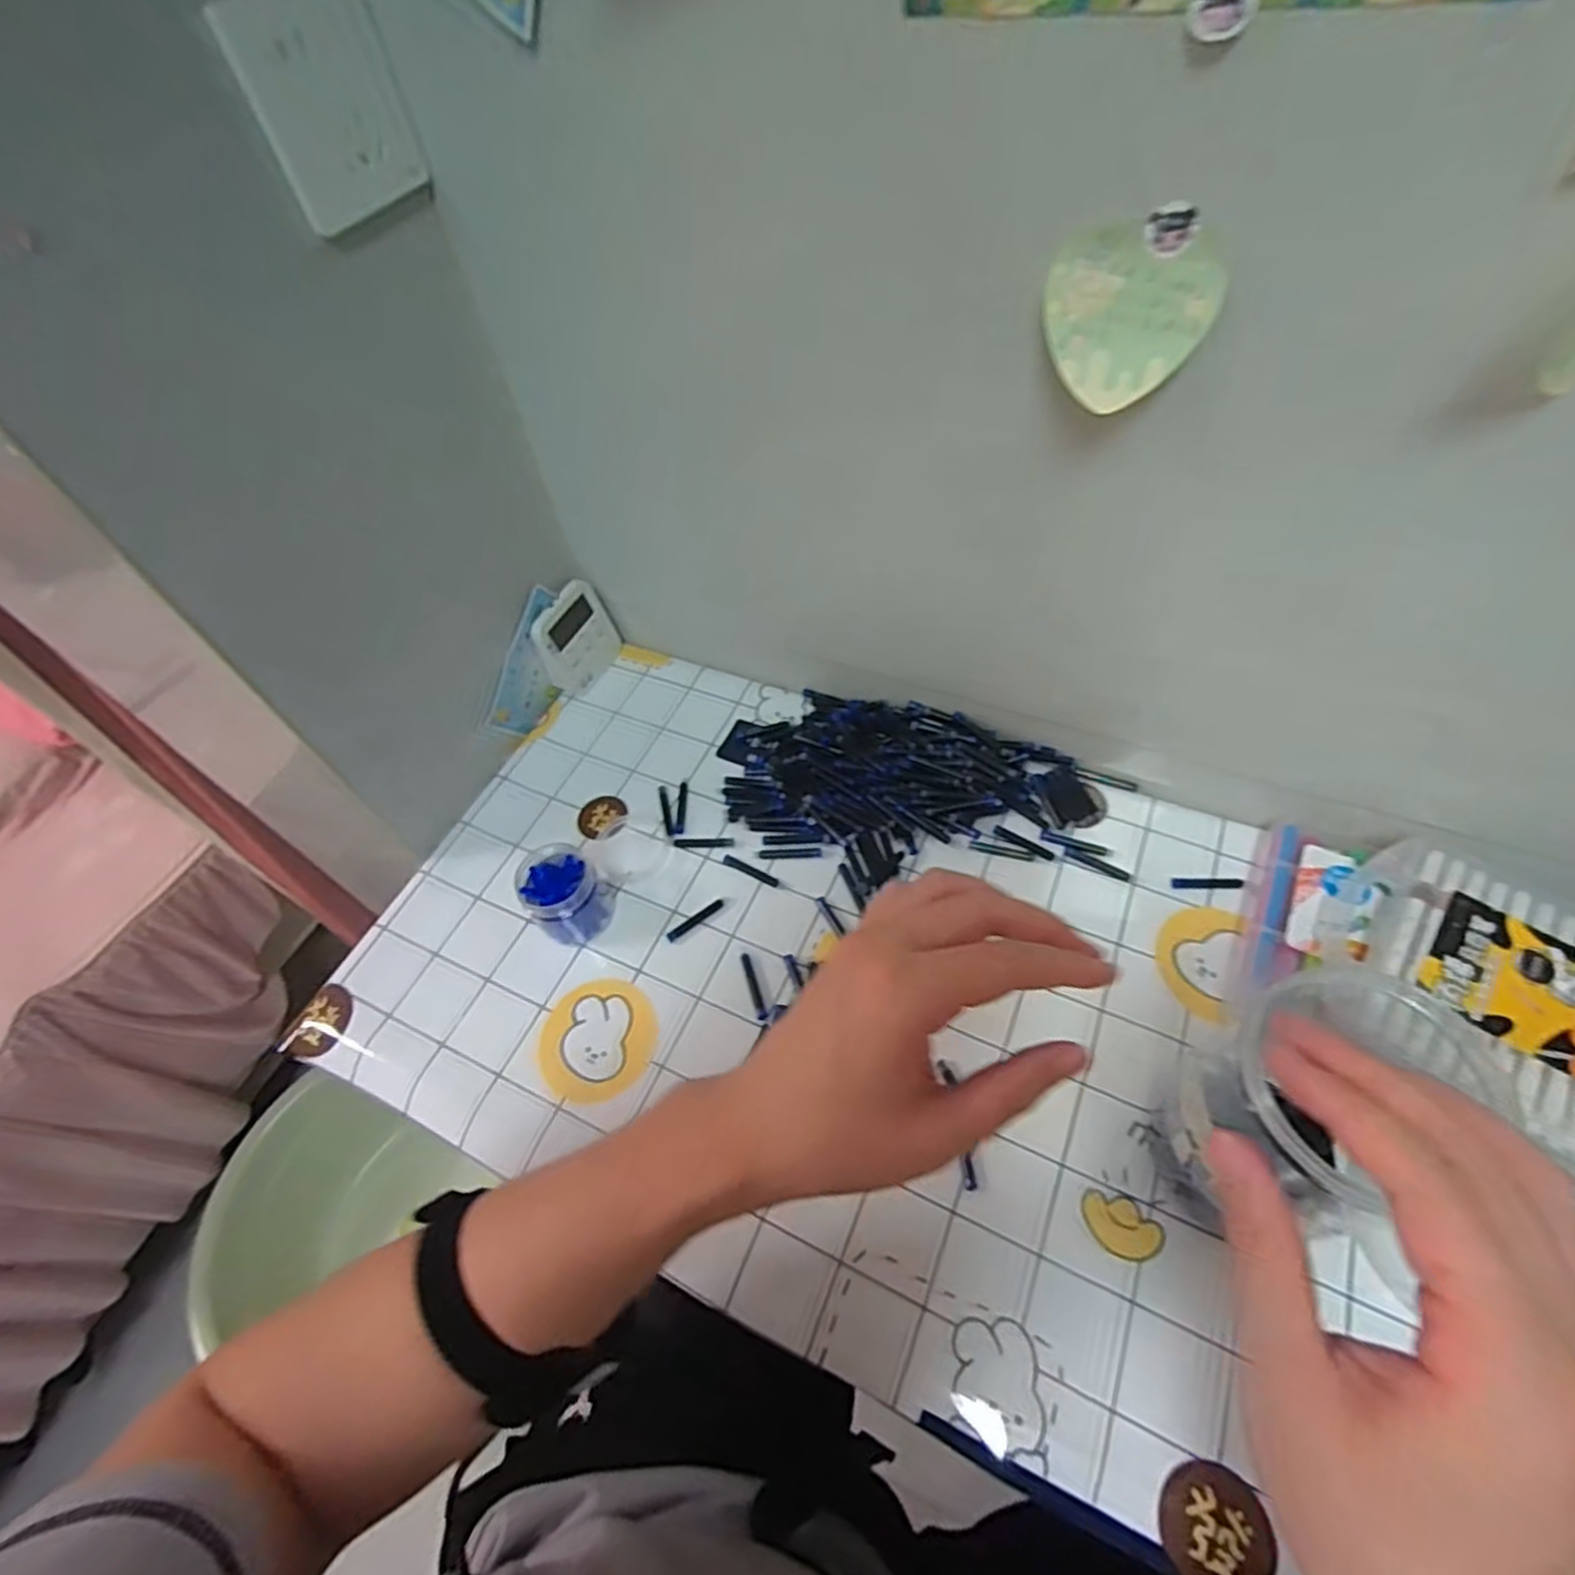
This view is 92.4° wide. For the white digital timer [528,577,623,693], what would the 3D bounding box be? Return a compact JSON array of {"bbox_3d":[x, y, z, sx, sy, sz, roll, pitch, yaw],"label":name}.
[{"bbox_3d":[-0.184,-0.130,0.655,0.019,0.079,0.077,12,57,30],"label":"white digital timer"}]

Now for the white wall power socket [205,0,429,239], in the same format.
[{"bbox_3d":[-0.226,-0.337,0.375,0.004,0.086,0.079,22,61,19],"label":"white wall power socket"}]

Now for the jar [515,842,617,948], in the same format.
[{"bbox_3d":[-0.153,0.072,0.520,0.053,0.056,0.052,-2,56,4],"label":"jar"}]

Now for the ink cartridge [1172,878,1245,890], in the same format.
[{"bbox_3d":[0.291,0.067,0.523,0.047,0.004,0.007,0,56,5],"label":"ink cartridge"}]

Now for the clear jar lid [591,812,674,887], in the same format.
[{"bbox_3d":[-0.118,0.044,0.570,0.057,0.008,0.058,-2,56,4],"label":"clear jar lid"}]

